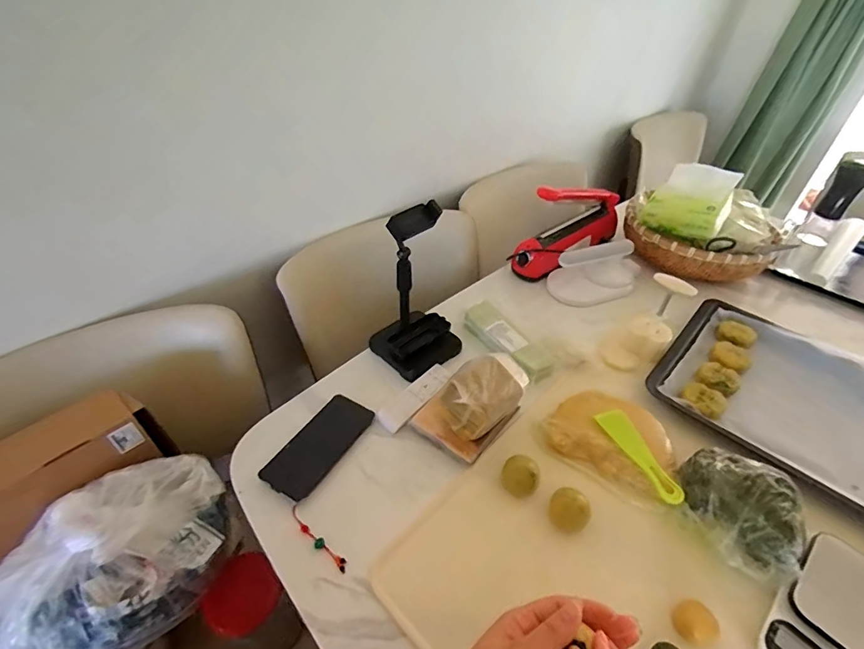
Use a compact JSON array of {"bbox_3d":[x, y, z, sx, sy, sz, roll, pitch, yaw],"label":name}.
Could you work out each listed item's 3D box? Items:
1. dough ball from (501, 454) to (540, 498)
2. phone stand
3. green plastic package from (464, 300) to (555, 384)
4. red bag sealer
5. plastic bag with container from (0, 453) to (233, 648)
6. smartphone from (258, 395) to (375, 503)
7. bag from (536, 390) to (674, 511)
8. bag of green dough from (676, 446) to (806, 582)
[{"bbox_3d":[0.115,0.197,0.558,0.045,0.038,0.042,1,42,-1],"label":"dough ball"},{"bbox_3d":[-0.028,-0.046,0.660,0.110,0.244,0.123,34,51,31],"label":"phone stand"},{"bbox_3d":[0.125,0.030,0.742,0.058,0.041,0.178,-23,48,-25],"label":"green plastic package"},{"bbox_3d":[0.306,-0.218,0.908,0.304,0.171,0.080,-22,47,-24],"label":"red bag sealer"},{"bbox_3d":[-0.383,0.269,0.492,0.171,0.172,0.280,32,50,29],"label":"plastic bag with container"},{"bbox_3d":[-0.153,0.163,0.593,0.072,0.013,0.158,24,47,23],"label":"smartphone"},{"bbox_3d":[0.253,0.161,0.611,0.172,0.032,0.126,26,47,24],"label":"bag"},{"bbox_3d":[0.375,0.212,0.511,0.117,0.068,0.143,-20,46,-22],"label":"bag of green dough"}]

